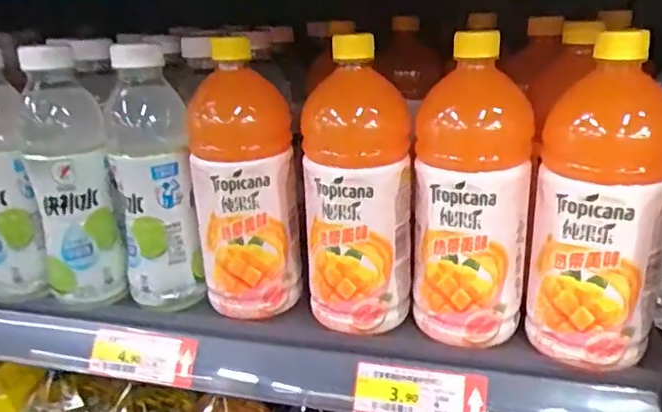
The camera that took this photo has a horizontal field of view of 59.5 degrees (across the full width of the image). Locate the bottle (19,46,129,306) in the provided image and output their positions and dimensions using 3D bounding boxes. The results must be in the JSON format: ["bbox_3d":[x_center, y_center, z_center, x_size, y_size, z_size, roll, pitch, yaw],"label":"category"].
[{"bbox_3d":[-0.211,-0.012,0.474,0.060,0.220,0.067,-11,21,-23],"label":"bottle"}]

